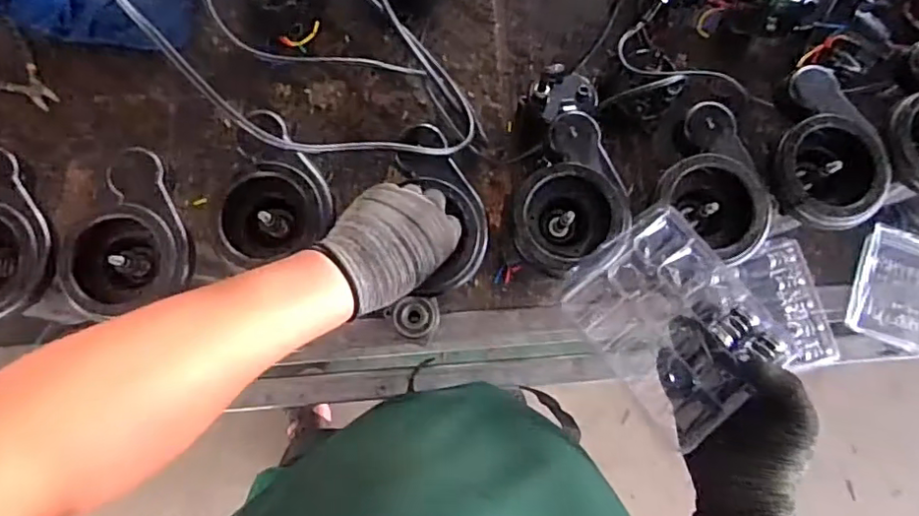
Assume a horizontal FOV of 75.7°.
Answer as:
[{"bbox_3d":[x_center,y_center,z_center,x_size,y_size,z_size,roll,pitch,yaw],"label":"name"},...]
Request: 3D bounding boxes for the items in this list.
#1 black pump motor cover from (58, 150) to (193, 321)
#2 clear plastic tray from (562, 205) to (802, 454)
[{"bbox_3d":[-0.335,-0.018,0.597,0.127,0.046,0.160,-22,84,-5],"label":"black pump motor cover"},{"bbox_3d":[0.176,0.054,0.490,0.129,0.028,0.159,-34,85,-6],"label":"clear plastic tray"}]

